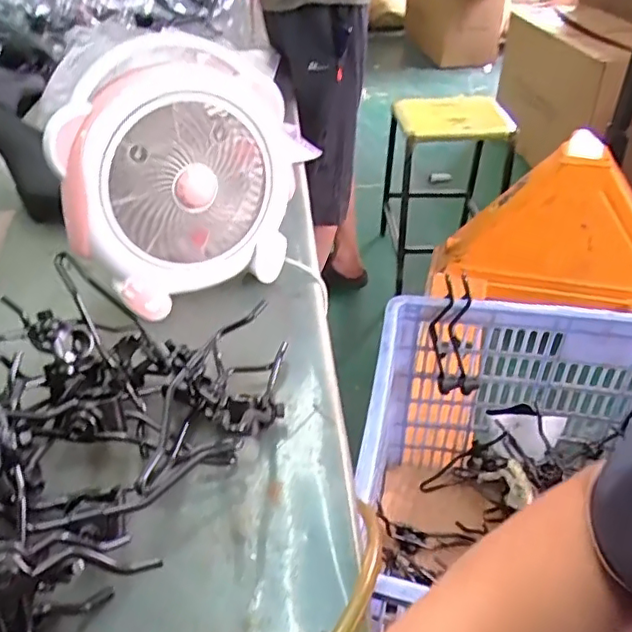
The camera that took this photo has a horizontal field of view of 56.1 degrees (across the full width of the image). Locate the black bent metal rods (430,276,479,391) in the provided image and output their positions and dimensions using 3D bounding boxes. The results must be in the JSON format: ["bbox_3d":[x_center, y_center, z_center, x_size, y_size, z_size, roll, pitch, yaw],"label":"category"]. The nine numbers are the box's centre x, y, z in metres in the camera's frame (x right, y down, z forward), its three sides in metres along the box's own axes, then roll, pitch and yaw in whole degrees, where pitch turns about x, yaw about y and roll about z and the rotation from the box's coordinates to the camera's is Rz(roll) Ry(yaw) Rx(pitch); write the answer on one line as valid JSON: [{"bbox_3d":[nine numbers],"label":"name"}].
[{"bbox_3d":[0.218,0.038,0.918,0.087,0.195,0.061,10,40,15],"label":"black bent metal rods"}]

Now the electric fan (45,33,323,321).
[{"bbox_3d":[-0.127,-0.144,0.639,0.271,0.261,0.089,-24,44,-26],"label":"electric fan"}]

